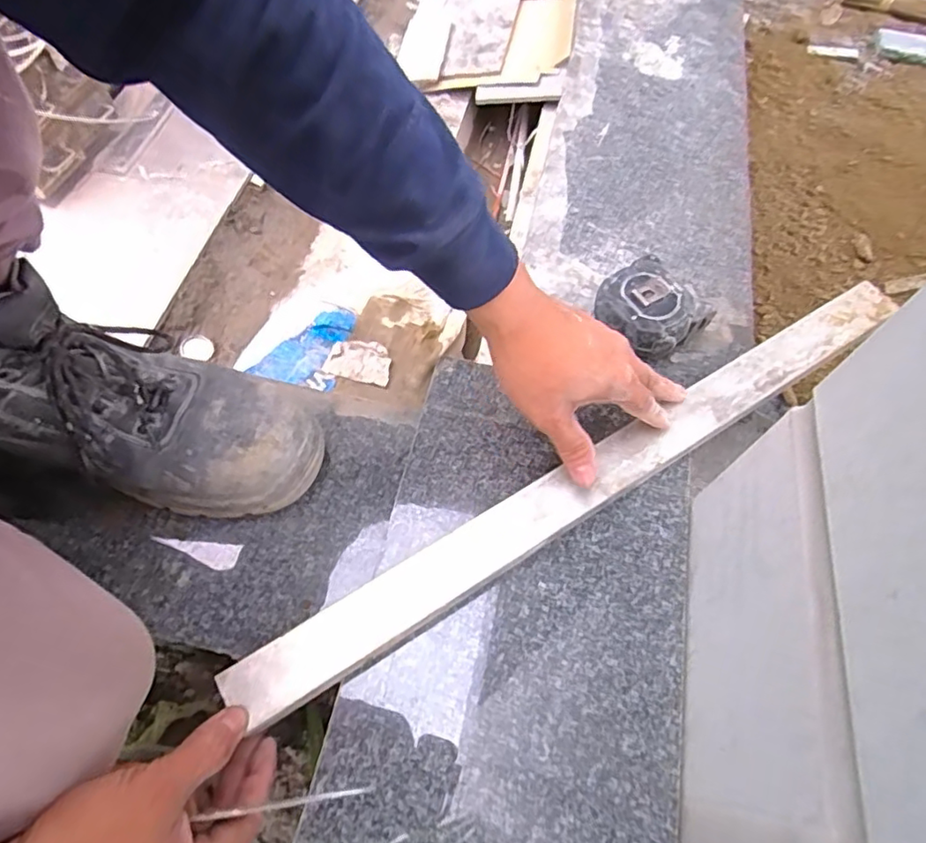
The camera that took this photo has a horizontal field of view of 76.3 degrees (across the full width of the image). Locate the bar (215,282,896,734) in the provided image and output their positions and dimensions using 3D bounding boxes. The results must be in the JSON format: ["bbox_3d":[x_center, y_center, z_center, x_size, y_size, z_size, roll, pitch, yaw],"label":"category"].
[{"bbox_3d":[0.114,0.029,0.428,0.578,0.008,0.039,-28,65,-17],"label":"bar"}]

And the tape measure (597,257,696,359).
[{"bbox_3d":[0.160,-0.095,0.527,0.078,0.044,0.078,2,59,-3],"label":"tape measure"}]

